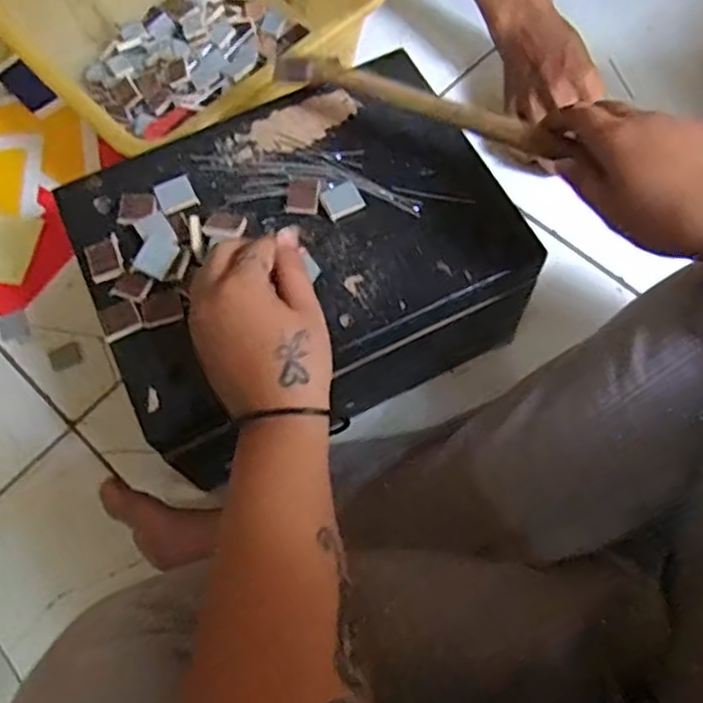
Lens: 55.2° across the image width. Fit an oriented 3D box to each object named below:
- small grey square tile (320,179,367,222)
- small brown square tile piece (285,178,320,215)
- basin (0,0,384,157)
[{"bbox_3d":[-0.006,-0.101,0.452,0.026,0.004,0.024,-24,69,-8],"label":"small grey square tile"},{"bbox_3d":[-0.033,-0.105,0.454,0.021,0.004,0.028,6,68,5],"label":"small brown square tile piece"},{"bbox_3d":[-0.147,-0.289,0.610,0.290,0.122,0.290,-1,68,2],"label":"basin"}]

